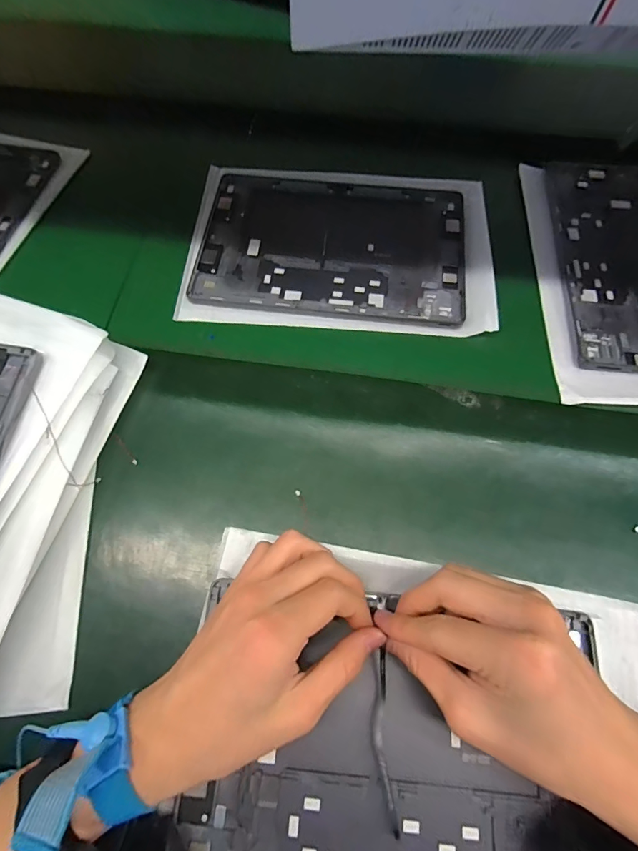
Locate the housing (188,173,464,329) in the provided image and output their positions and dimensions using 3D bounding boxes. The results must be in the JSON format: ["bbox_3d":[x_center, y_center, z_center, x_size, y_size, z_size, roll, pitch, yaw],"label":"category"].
[{"bbox_3d":[0.013,-0.181,0.406,0.250,0.006,0.166,6,68,3],"label":"housing"}]

